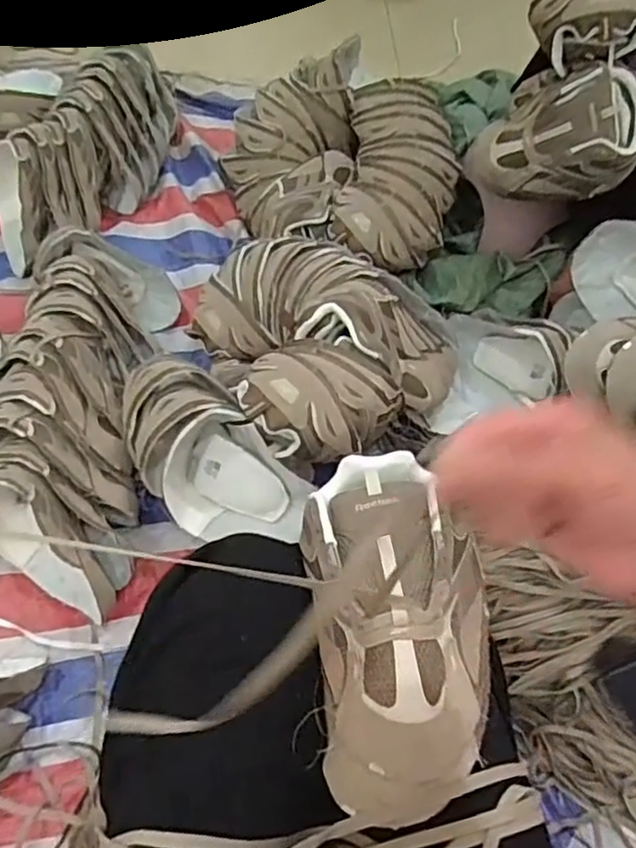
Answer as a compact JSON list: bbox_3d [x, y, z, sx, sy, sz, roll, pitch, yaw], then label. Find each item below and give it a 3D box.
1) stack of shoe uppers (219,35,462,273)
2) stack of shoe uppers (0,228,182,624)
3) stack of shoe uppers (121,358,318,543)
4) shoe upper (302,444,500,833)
[{"bbox_3d":[0.074,-0.472,1.096,0.405,0.142,0.438,33,64,13],"label":"stack of shoe uppers"},{"bbox_3d":[-0.339,-0.039,0.895,0.208,0.159,0.545,4,61,-2],"label":"stack of shoe uppers"},{"bbox_3d":[-0.144,0.044,0.806,0.139,0.133,0.268,-37,70,-22],"label":"stack of shoe uppers"},{"bbox_3d":[0.061,0.130,0.451,0.127,0.057,0.248,-5,61,-7],"label":"shoe upper"}]

